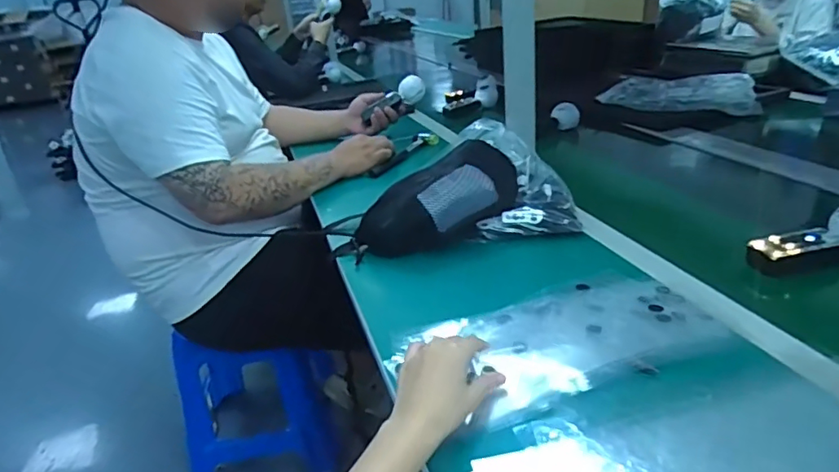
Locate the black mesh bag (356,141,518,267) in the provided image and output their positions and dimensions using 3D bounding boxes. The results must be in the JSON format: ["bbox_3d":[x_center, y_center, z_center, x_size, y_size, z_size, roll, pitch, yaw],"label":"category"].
[{"bbox_3d":[0.035,-0.051,0.795,0.265,0.123,0.120,-22,30,-28],"label":"black mesh bag"}]

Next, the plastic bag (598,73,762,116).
[{"bbox_3d":[0.632,-0.347,1.291,0.328,0.045,0.198,11,31,31],"label":"plastic bag"}]

